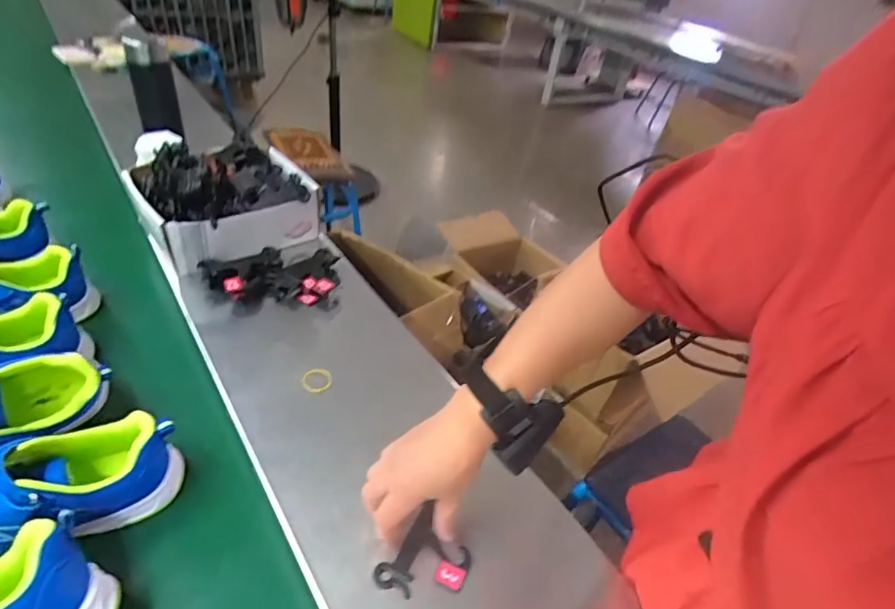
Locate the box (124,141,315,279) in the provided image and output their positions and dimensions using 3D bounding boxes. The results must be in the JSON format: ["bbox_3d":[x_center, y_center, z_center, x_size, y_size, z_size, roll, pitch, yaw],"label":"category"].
[{"bbox_3d":[-0.339,-0.166,0.772,0.235,0.152,0.192,-21,48,-34],"label":"box"}]

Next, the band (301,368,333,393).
[{"bbox_3d":[-0.155,0.091,0.596,0.037,0.005,0.034,8,40,-7],"label":"band"}]

